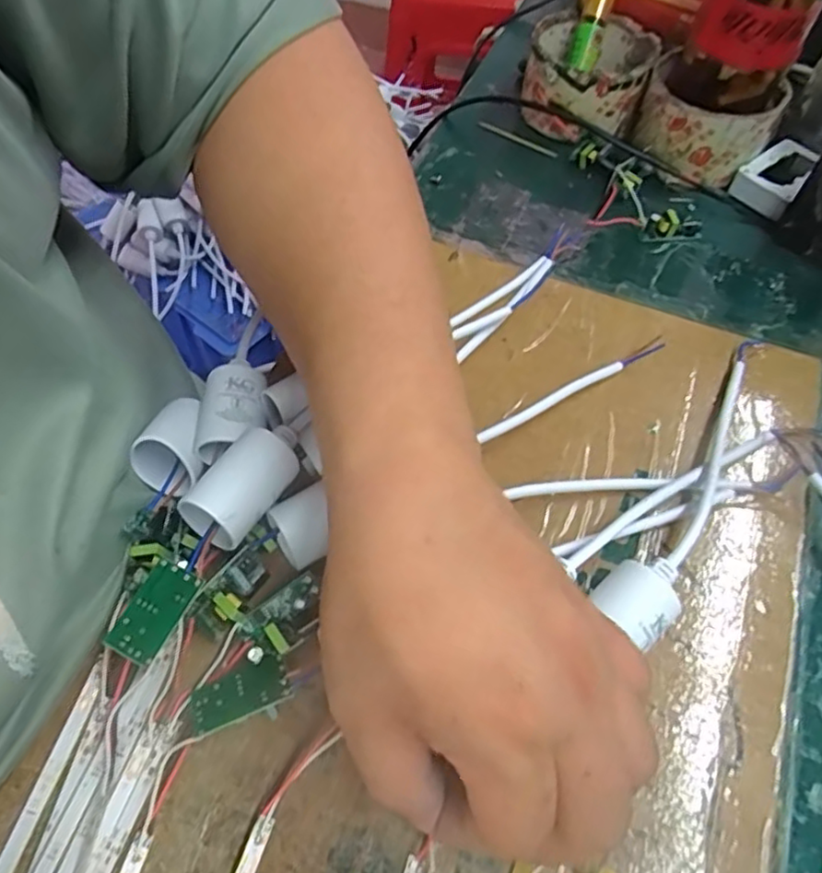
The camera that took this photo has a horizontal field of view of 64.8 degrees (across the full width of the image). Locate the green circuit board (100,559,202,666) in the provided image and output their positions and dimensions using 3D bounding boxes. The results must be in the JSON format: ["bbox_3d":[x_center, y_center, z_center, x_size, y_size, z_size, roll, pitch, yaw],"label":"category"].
[{"bbox_3d":[-0.095,0.065,0.240,0.020,0.006,0.036,24,67,11],"label":"green circuit board"}]

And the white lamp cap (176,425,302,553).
[{"bbox_3d":[-0.062,0.016,0.255,0.026,0.022,0.055,31,62,18],"label":"white lamp cap"}]

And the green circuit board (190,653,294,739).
[{"bbox_3d":[-0.062,0.092,0.234,0.034,0.004,0.021,-22,42,-10],"label":"green circuit board"}]

